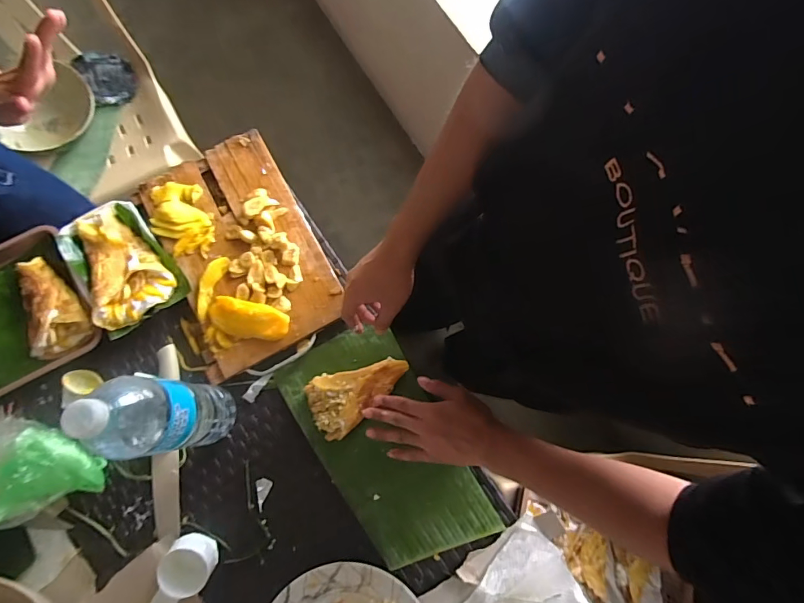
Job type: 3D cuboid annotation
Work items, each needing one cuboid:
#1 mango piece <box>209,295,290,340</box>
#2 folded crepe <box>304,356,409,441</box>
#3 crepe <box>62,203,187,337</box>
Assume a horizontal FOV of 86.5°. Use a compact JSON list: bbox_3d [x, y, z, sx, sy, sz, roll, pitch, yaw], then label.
[{"bbox_3d":[-0.218,0.026,0.609,0.111,0.030,0.049,10,77,1],"label":"mango piece"},{"bbox_3d":[-0.068,0.117,0.595,0.141,0.017,0.084,-42,77,-14],"label":"folded crepe"},{"bbox_3d":[-0.408,-0.052,0.625,0.125,0.047,0.190,-37,80,-8],"label":"crepe"}]

